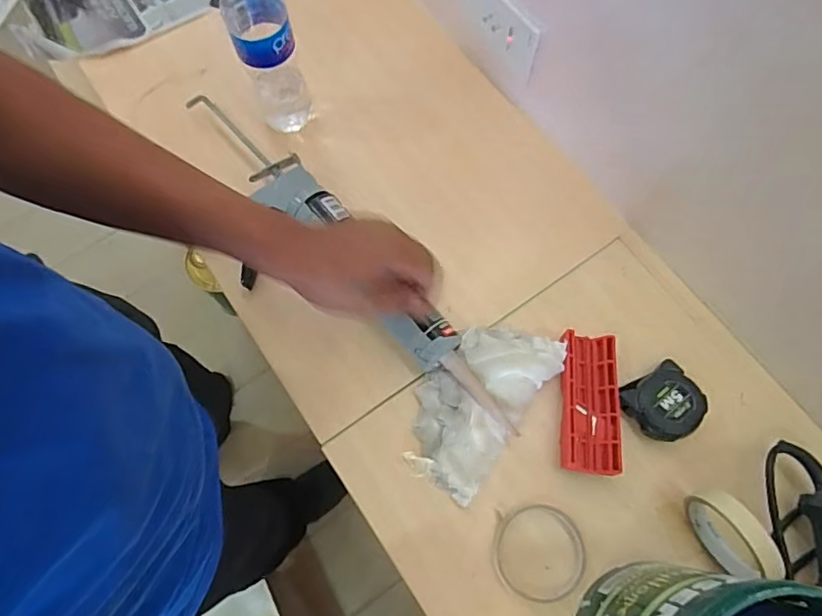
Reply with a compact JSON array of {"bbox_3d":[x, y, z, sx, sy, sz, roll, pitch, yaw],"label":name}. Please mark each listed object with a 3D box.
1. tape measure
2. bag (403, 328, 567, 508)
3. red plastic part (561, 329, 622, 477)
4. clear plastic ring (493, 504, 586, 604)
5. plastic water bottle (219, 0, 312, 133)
[{"bbox_3d":[0.250,0.097,0.550,0.065,0.041,0.066,-29,73,-10],"label":"tape measure"},{"bbox_3d":[0.064,0.090,0.553,0.106,0.044,0.182,36,74,12],"label":"bag"},{"bbox_3d":[0.177,0.095,0.554,0.055,0.042,0.137,6,70,2],"label":"red plastic part"},{"bbox_3d":[0.122,0.231,0.520,0.084,0.011,0.080,0,70,0],"label":"clear plastic ring"},{"bbox_3d":[-0.155,-0.280,0.587,0.063,0.209,0.068,-18,71,-6],"label":"plastic water bottle"}]

